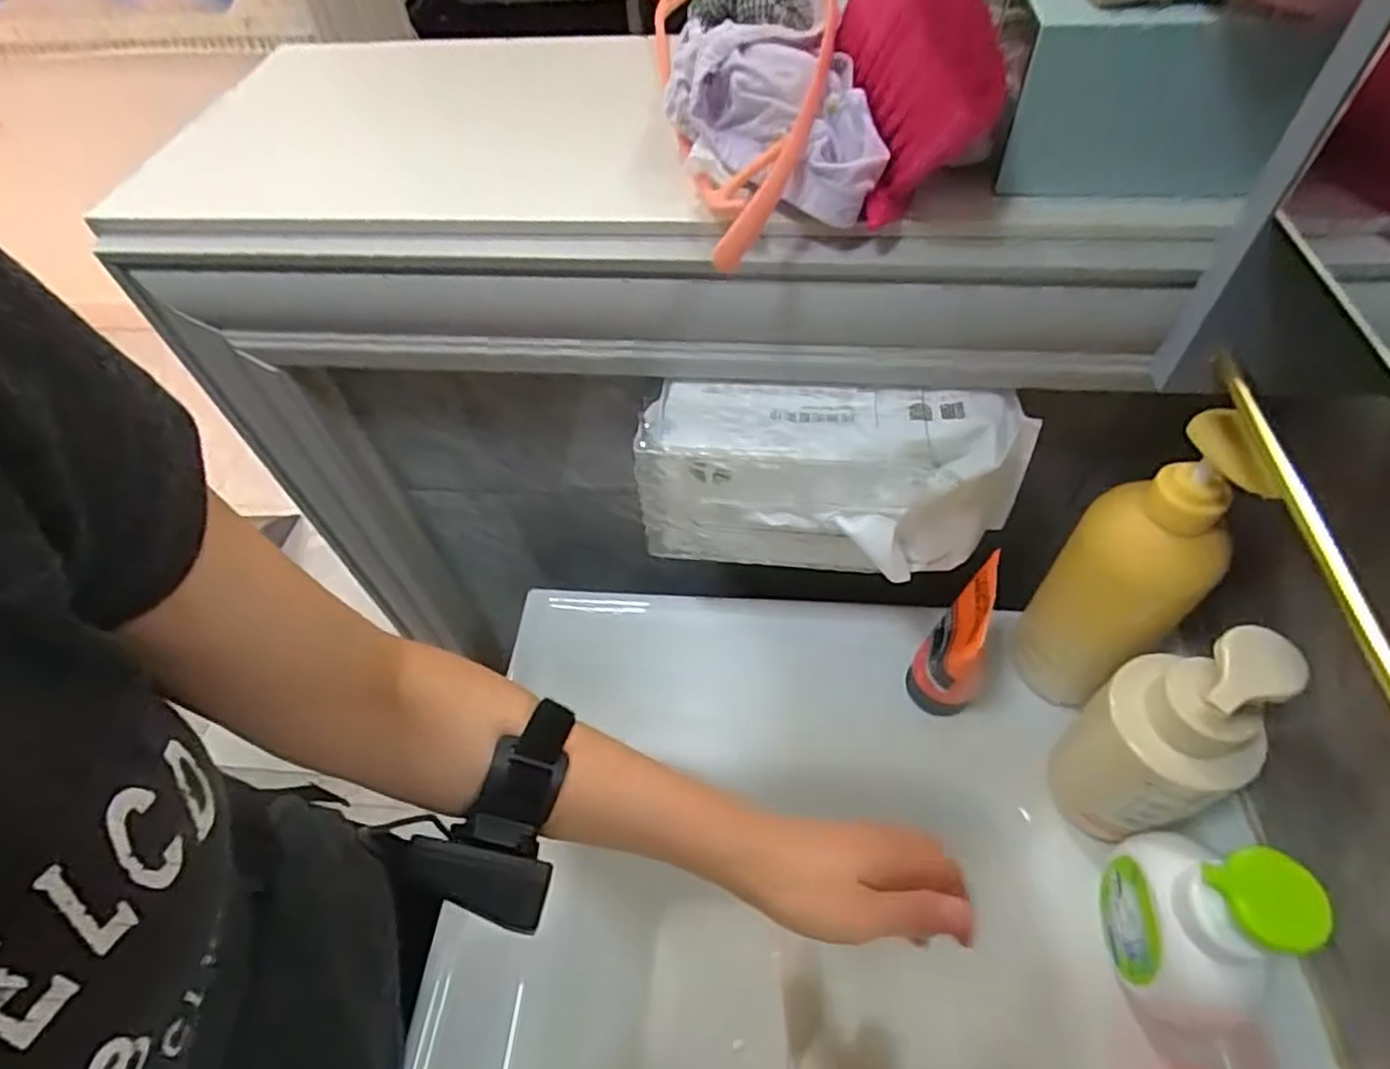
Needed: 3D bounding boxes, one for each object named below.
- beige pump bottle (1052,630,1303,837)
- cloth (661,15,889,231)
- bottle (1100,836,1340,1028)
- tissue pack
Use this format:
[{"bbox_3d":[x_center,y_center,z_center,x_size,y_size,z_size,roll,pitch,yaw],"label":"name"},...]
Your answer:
[{"bbox_3d":[0.252,0.112,0.386,0.059,0.169,0.070,-31,57,-17],"label":"beige pump bottle"},{"bbox_3d":[0.041,-0.219,0.370,0.083,0.057,0.134,-19,54,-10],"label":"cloth"},{"bbox_3d":[0.262,0.198,0.368,0.048,0.118,0.083,4,54,8],"label":"bottle"},{"bbox_3d":[0.086,-0.029,0.450,0.232,0.107,0.069,3,54,7],"label":"tissue pack"}]

